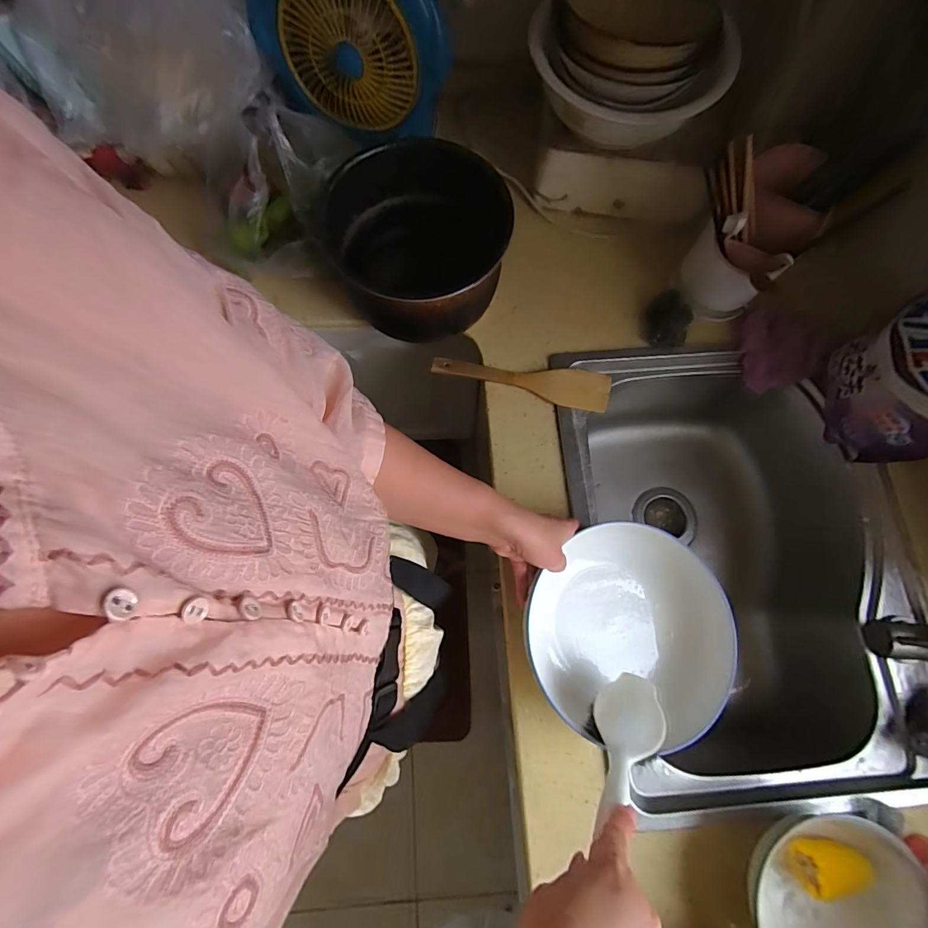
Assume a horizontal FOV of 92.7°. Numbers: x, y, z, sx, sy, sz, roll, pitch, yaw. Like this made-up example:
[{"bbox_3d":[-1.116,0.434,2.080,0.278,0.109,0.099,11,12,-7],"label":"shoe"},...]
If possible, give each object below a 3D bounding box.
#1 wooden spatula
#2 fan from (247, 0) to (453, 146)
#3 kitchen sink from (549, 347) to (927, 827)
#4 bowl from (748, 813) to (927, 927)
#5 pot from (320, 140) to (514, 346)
[{"bbox_3d":[0.078,-0.119,0.611,0.241,0.015,0.053,13,76,3],"label":"wooden spatula"},{"bbox_3d":[-0.146,-0.552,0.567,0.240,0.211,0.071,17,76,4],"label":"fan"},{"bbox_3d":[0.349,0.124,0.648,0.411,0.214,0.579,-7,76,-2],"label":"kitchen sink"},{"bbox_3d":[0.368,0.430,0.423,0.135,0.058,0.167,19,76,5],"label":"bowl"},{"bbox_3d":[-0.069,-0.296,0.606,0.226,0.140,0.225,0,75,0],"label":"pot"}]

